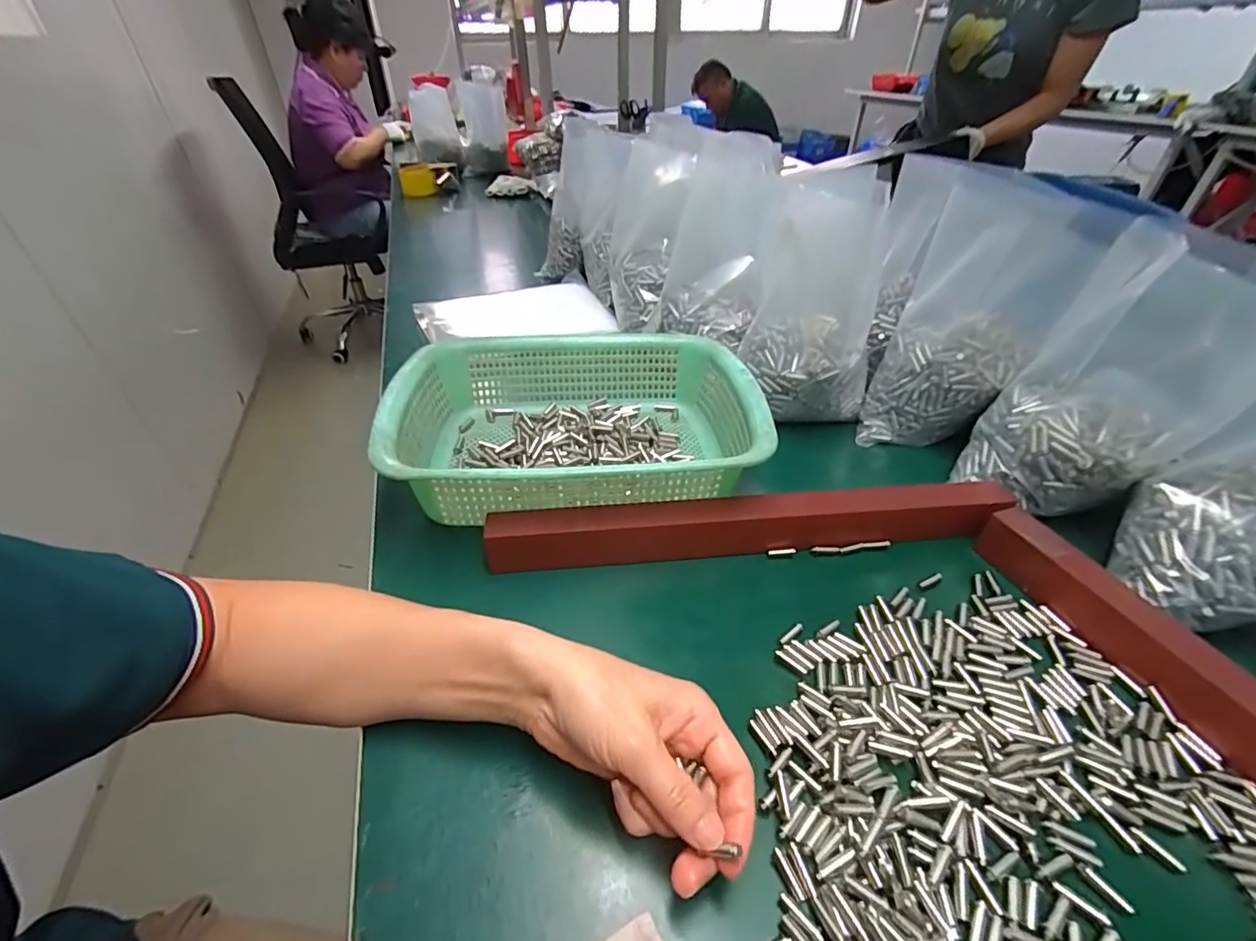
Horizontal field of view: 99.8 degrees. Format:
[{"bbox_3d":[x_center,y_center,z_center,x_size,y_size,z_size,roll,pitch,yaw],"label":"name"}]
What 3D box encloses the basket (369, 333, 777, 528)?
[{"bbox_3d":[-0.045,-0.043,0.470,0.292,0.082,0.228,-4,38,-5],"label":"basket"}]

